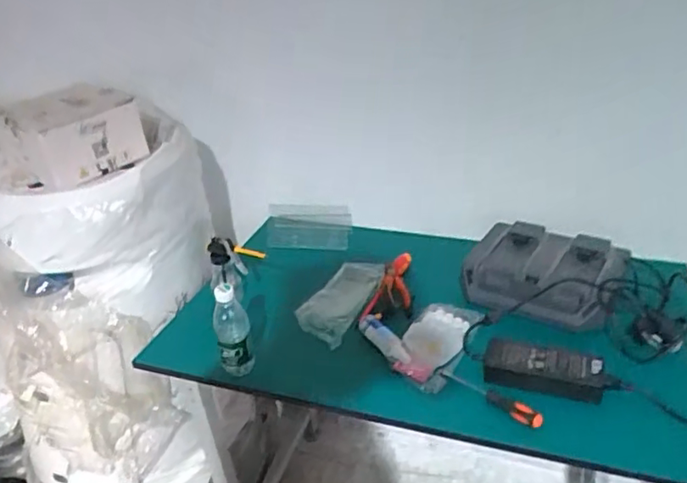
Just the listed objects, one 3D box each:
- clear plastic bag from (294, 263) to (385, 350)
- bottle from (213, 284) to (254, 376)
[{"bbox_3d":[-0.004,0.121,1.255,0.131,0.034,0.264,11,33,27],"label":"clear plastic bag"},{"bbox_3d":[-0.198,0.167,1.053,0.062,0.181,0.054,-9,29,-7],"label":"bottle"}]

